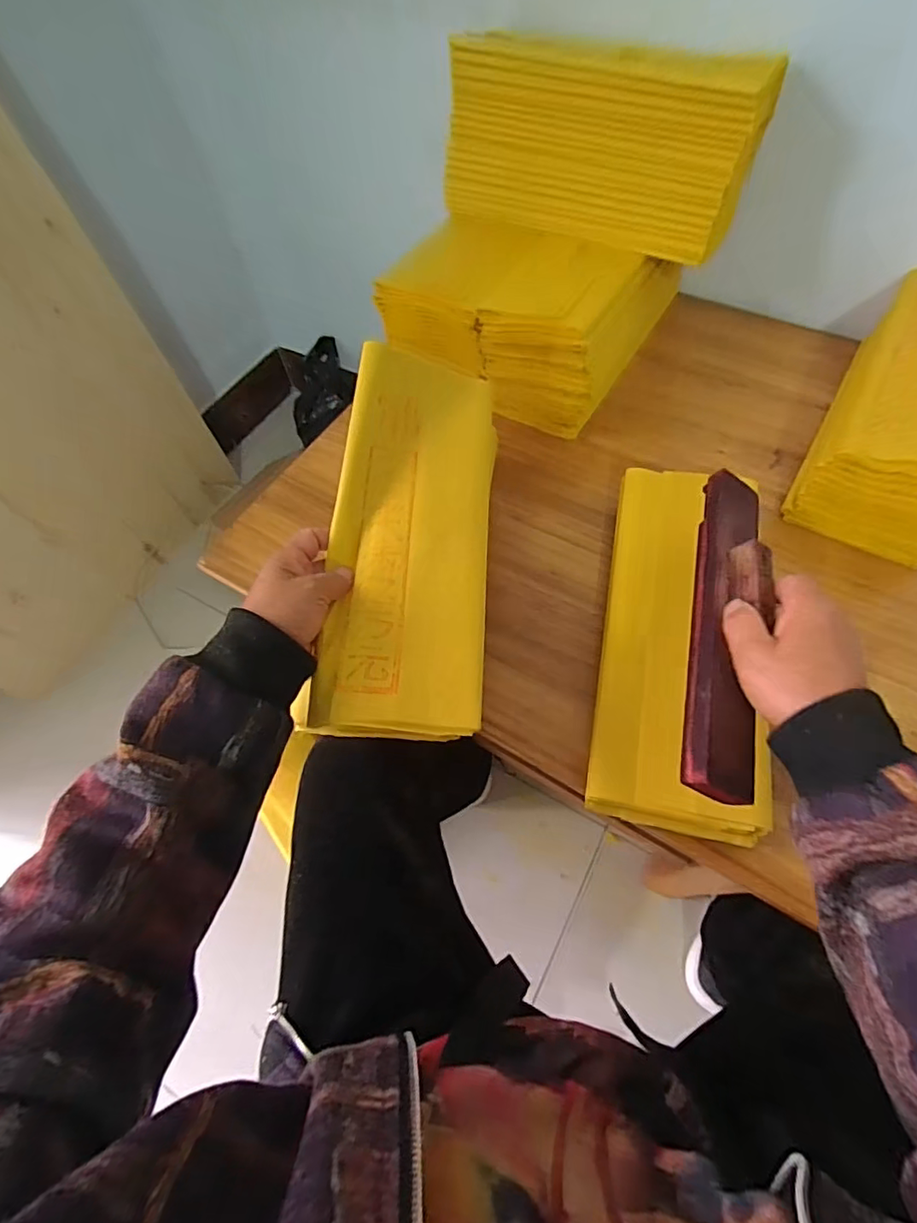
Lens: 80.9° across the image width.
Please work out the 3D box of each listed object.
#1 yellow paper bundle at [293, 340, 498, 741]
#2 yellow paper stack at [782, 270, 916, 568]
[{"bbox_3d":[-0.037,-0.064,0.416,0.125,0.037,0.319,1,68,5],"label":"yellow paper bundle"},{"bbox_3d":[0.465,-0.217,0.552,0.132,0.111,0.329,25,66,16],"label":"yellow paper stack"}]

